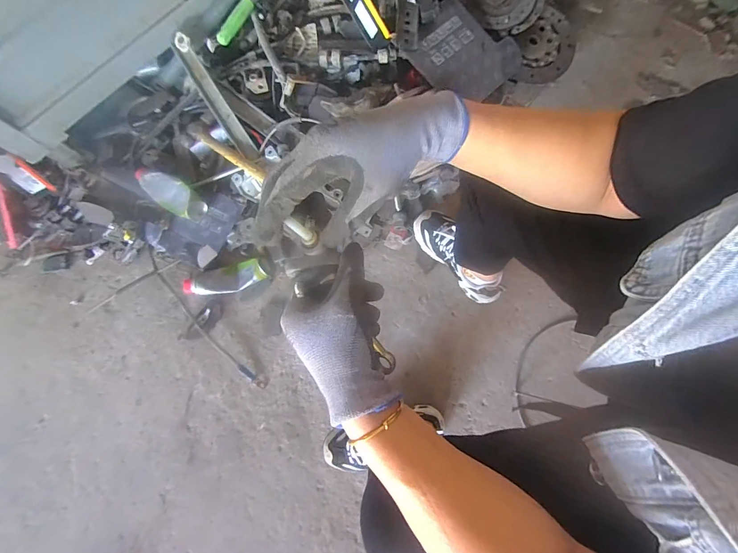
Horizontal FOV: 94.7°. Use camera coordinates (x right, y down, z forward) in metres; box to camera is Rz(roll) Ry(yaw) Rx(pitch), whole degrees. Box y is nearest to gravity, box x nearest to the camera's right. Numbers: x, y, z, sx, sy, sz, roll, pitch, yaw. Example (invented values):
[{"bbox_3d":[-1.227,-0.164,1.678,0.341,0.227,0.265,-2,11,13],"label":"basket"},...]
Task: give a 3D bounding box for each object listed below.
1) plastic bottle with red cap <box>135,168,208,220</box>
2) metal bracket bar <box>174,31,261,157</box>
[{"bbox_3d":[-0.479,-0.201,0.819,0.208,0.052,0.073,32,80,6],"label":"plastic bottle with red cap"},{"bbox_3d":[-0.370,-0.425,0.818,0.043,0.025,0.338,-33,93,-8],"label":"metal bracket bar"}]

